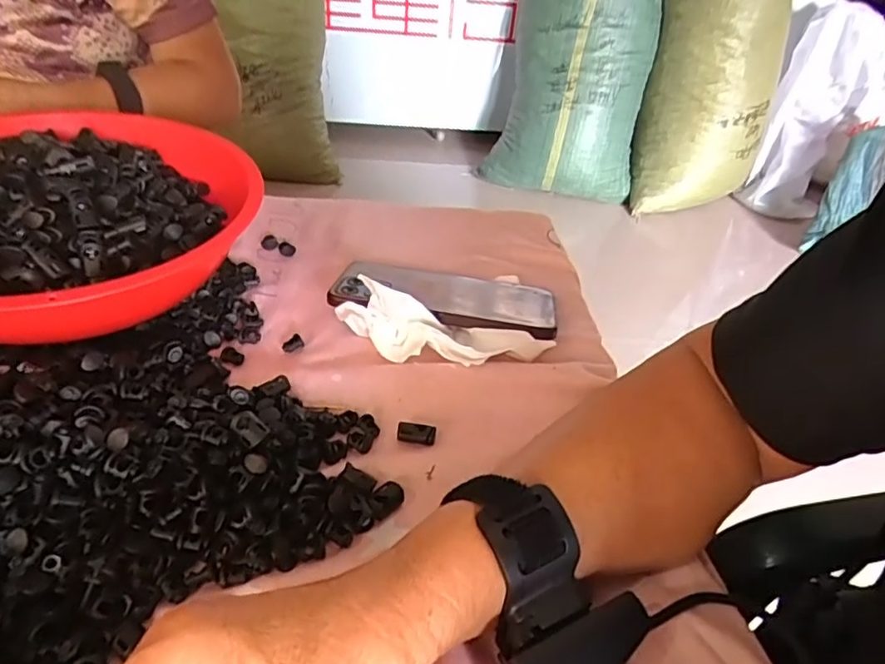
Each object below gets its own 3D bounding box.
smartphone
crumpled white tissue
[{"bbox_3d":[0.003,-0.027,0.431,0.162,0.011,0.081,10,28,1],"label":"smartphone"},{"bbox_3d":[0.002,-0.001,0.381,0.136,0.045,0.034,7,41,1],"label":"crumpled white tissue"}]

